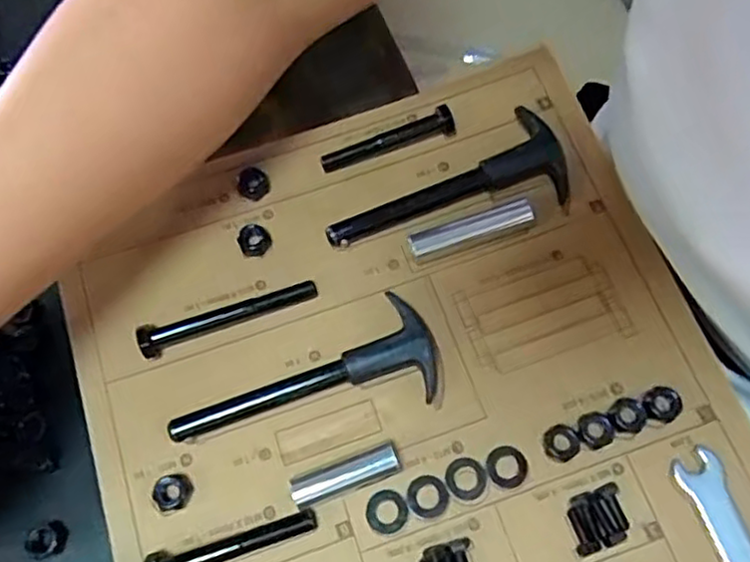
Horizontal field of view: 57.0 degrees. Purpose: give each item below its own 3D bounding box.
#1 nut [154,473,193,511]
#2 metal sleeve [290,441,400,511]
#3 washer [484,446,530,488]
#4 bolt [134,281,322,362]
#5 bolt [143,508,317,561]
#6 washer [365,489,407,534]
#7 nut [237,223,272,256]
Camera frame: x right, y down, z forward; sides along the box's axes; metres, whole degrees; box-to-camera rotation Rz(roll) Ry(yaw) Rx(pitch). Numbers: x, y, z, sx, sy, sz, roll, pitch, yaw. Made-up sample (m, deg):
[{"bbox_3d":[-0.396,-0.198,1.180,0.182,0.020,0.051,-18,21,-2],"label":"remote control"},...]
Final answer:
[{"bbox_3d":[-0.094,0.099,0.323,0.016,0.007,0.017,-1,67,3],"label":"nut"},{"bbox_3d":[-0.014,0.090,0.323,0.050,0.011,0.017,-21,67,-6],"label":"metal sleeve"},{"bbox_3d":[0.062,0.088,0.326,0.019,0.004,0.019,-23,68,-7],"label":"washer"},{"bbox_3d":[-0.074,0.016,0.349,0.090,0.015,0.016,-19,67,-5],"label":"bolt"},{"bbox_3d":[-0.064,0.121,0.310,0.076,0.015,0.017,-15,67,-3],"label":"bolt"},{"bbox_3d":[0.005,0.107,0.321,0.019,0.004,0.019,-1,67,3],"label":"washer"},{"bbox_3d":[-0.064,-0.022,0.367,0.016,0.008,0.015,-1,65,1],"label":"nut"}]

